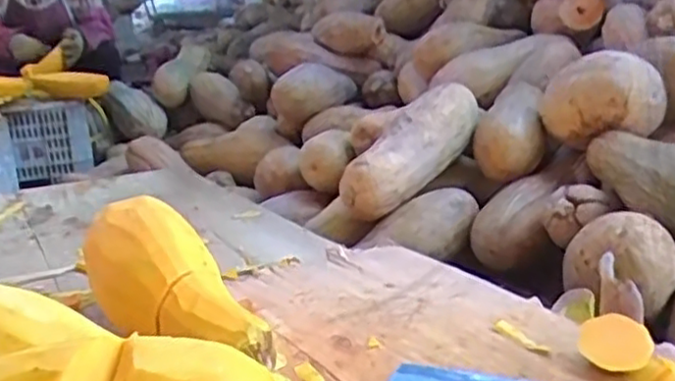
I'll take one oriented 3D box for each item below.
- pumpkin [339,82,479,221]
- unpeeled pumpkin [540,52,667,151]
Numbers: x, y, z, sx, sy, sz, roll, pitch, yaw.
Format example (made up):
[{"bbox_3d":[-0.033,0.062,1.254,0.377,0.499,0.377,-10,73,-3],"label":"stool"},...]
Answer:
[{"bbox_3d":[0.126,-0.080,1.185,0.316,0.104,0.102,-43,33,-18],"label":"pumpkin"},{"bbox_3d":[0.428,-0.151,1.146,0.183,0.138,0.172,3,18,16],"label":"unpeeled pumpkin"}]

